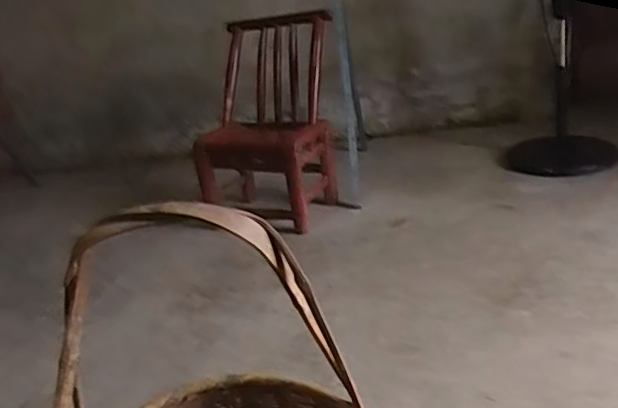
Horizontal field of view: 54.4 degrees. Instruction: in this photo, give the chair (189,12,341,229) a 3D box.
[{"bbox_3d":[-0.128,-0.240,1.796,0.338,0.557,0.359,-1,24,18],"label":"chair"}]

